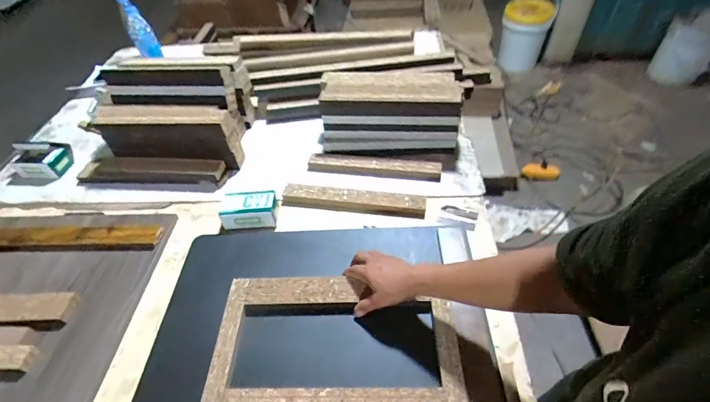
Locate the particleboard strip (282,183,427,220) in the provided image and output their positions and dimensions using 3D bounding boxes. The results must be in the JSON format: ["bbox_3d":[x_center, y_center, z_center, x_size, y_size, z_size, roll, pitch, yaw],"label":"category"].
[{"bbox_3d":[-0.004,-0.003,0.782,0.304,0.025,0.050,4,48,9],"label":"particleboard strip"}]

